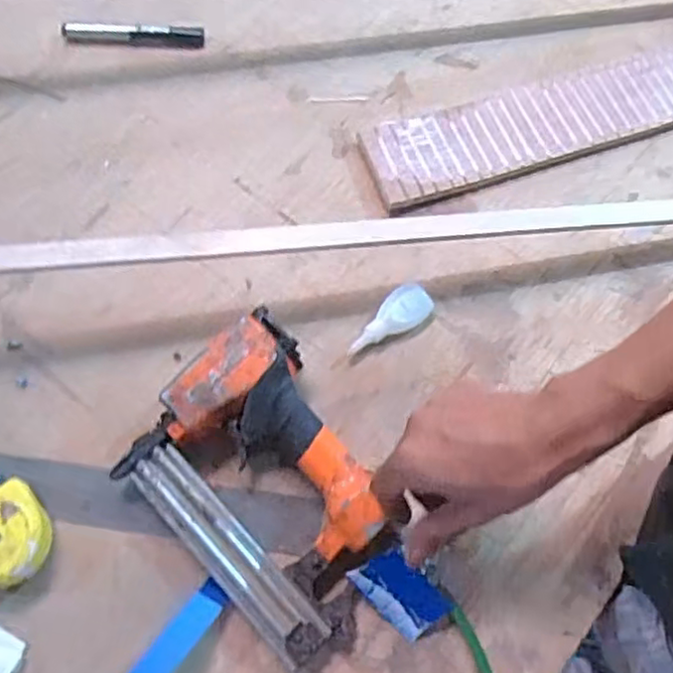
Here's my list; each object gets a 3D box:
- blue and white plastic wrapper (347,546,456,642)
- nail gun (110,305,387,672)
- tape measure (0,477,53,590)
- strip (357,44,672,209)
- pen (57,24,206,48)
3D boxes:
[{"bbox_3d":[0.048,0.190,0.504,0.070,0.011,0.044,40,97,2],"label":"blue and white plastic wrapper"},{"bbox_3d":[-0.045,0.112,0.513,0.217,0.057,0.164,43,75,13],"label":"nail gun"},{"bbox_3d":[-0.247,0.153,0.504,0.067,0.038,0.068,-35,74,-12],"label":"tape measure"},{"bbox_3d":[0.270,-0.236,0.668,0.496,0.027,0.089,-18,72,-7],"label":"strip"},{"bbox_3d":[-0.211,-0.310,0.690,0.147,0.014,0.019,2,70,0],"label":"pen"}]

